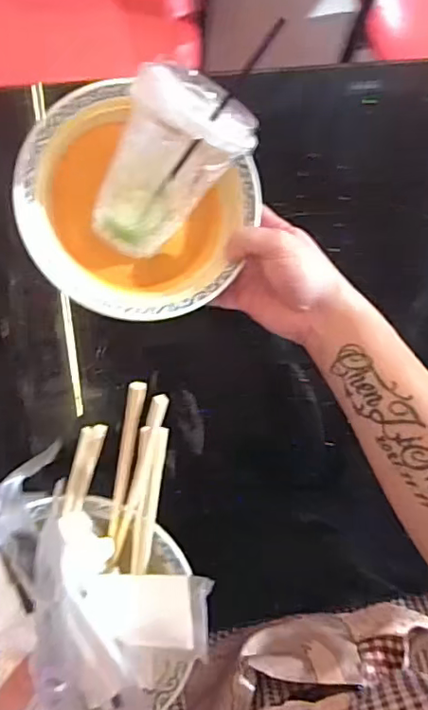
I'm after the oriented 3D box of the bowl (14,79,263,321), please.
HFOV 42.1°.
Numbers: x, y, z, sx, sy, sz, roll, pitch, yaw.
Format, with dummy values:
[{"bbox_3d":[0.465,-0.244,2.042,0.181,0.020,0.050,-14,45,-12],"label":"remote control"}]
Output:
[{"bbox_3d":[-0.064,-0.113,0.452,0.178,0.053,0.165,0,90,-7],"label":"bowl"}]

